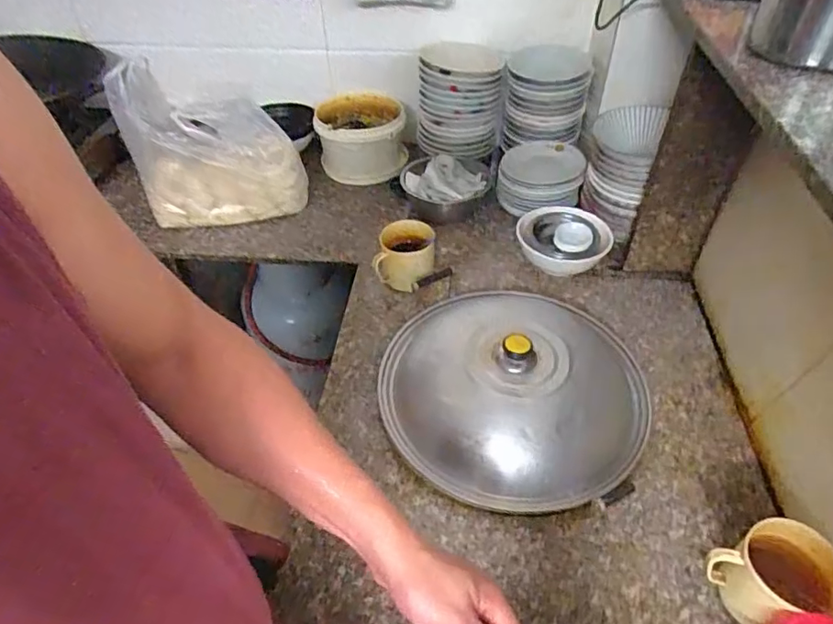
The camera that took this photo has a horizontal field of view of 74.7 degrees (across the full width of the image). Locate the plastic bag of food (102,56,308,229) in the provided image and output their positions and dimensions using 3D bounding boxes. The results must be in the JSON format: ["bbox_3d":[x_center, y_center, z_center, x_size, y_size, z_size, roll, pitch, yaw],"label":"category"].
[{"bbox_3d":[-0.409,-0.353,1.135,0.306,0.320,0.221,-9,45,-8],"label":"plastic bag of food"}]

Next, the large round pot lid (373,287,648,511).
[{"bbox_3d":[0.144,0.093,0.804,0.376,0.103,0.382,-1,44,1],"label":"large round pot lid"}]

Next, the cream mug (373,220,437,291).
[{"bbox_3d":[-0.019,-0.093,0.999,0.102,0.109,0.113,4,44,5],"label":"cream mug"}]

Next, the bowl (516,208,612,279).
[{"bbox_3d":[0.279,-0.120,1.037,0.162,0.083,0.162,-1,44,1],"label":"bowl"}]

